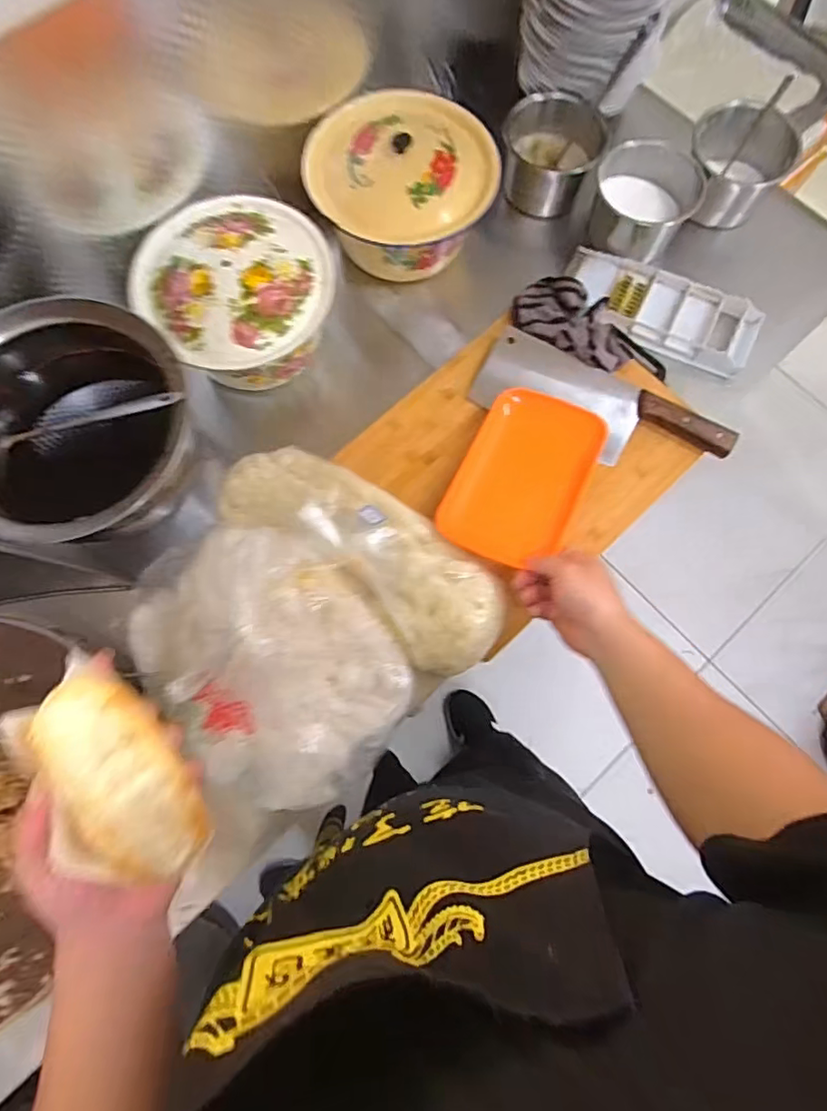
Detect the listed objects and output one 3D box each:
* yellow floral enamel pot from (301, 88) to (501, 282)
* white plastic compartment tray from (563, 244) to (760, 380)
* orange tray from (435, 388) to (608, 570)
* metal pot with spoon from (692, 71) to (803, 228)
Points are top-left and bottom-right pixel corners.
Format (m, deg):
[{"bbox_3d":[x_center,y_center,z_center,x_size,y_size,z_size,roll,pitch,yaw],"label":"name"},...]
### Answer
[{"bbox_3d":[-0.017,-0.451,0.703,0.225,0.133,0.209,-34,78,-9],"label":"yellow floral enamel pot"},{"bbox_3d":[0.311,-0.314,0.706,0.244,0.034,0.099,26,76,6],"label":"white plastic compartment tray"},{"bbox_3d":[0.123,-0.084,0.608,0.136,0.036,0.203,24,75,9],"label":"orange tray"},{"bbox_3d":[0.419,-0.512,0.720,0.106,0.110,0.099,0,75,-1],"label":"metal pot with spoon"}]

